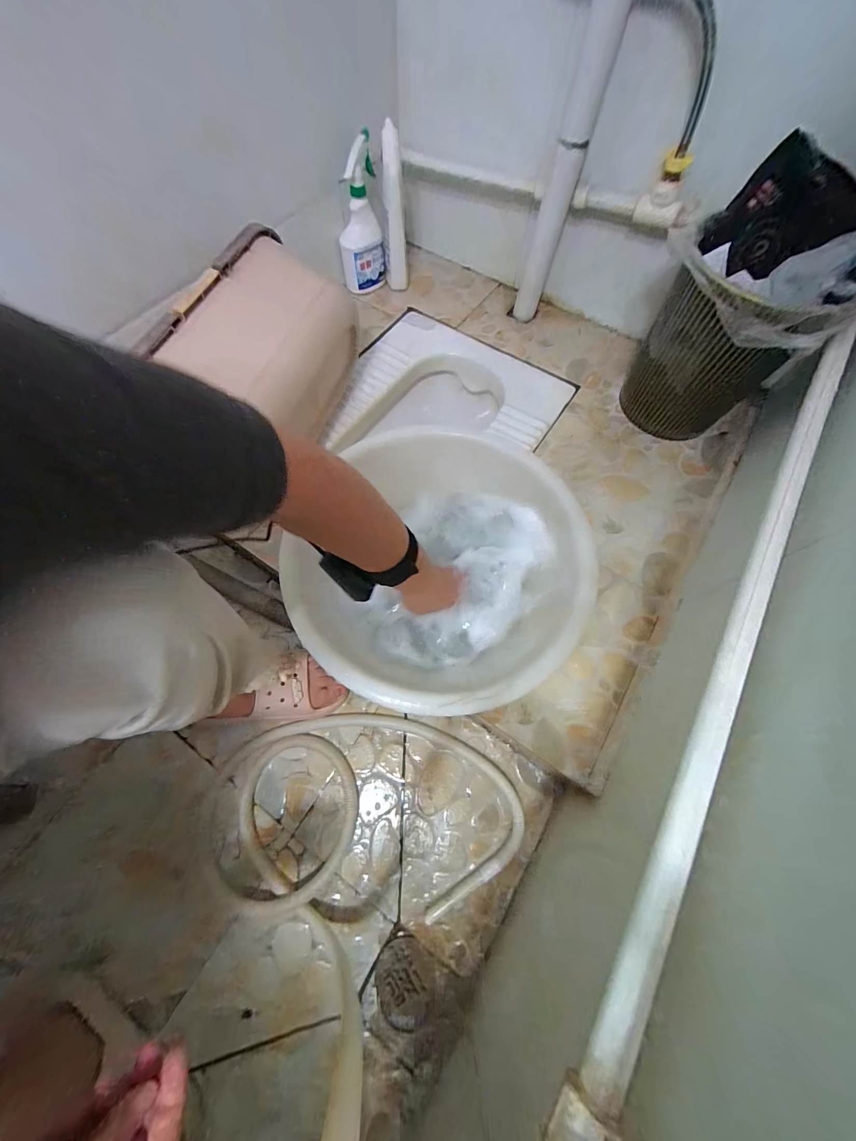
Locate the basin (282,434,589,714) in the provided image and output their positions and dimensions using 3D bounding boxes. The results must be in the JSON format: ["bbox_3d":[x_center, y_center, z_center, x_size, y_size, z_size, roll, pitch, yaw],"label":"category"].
[{"bbox_3d":[0.020,-0.003,0.474,0.312,0.124,0.356,27,70,8],"label":"basin"}]

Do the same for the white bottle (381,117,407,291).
[{"bbox_3d":[-0.067,-0.701,0.723,0.045,0.239,0.051,-4,67,-3],"label":"white bottle"}]

